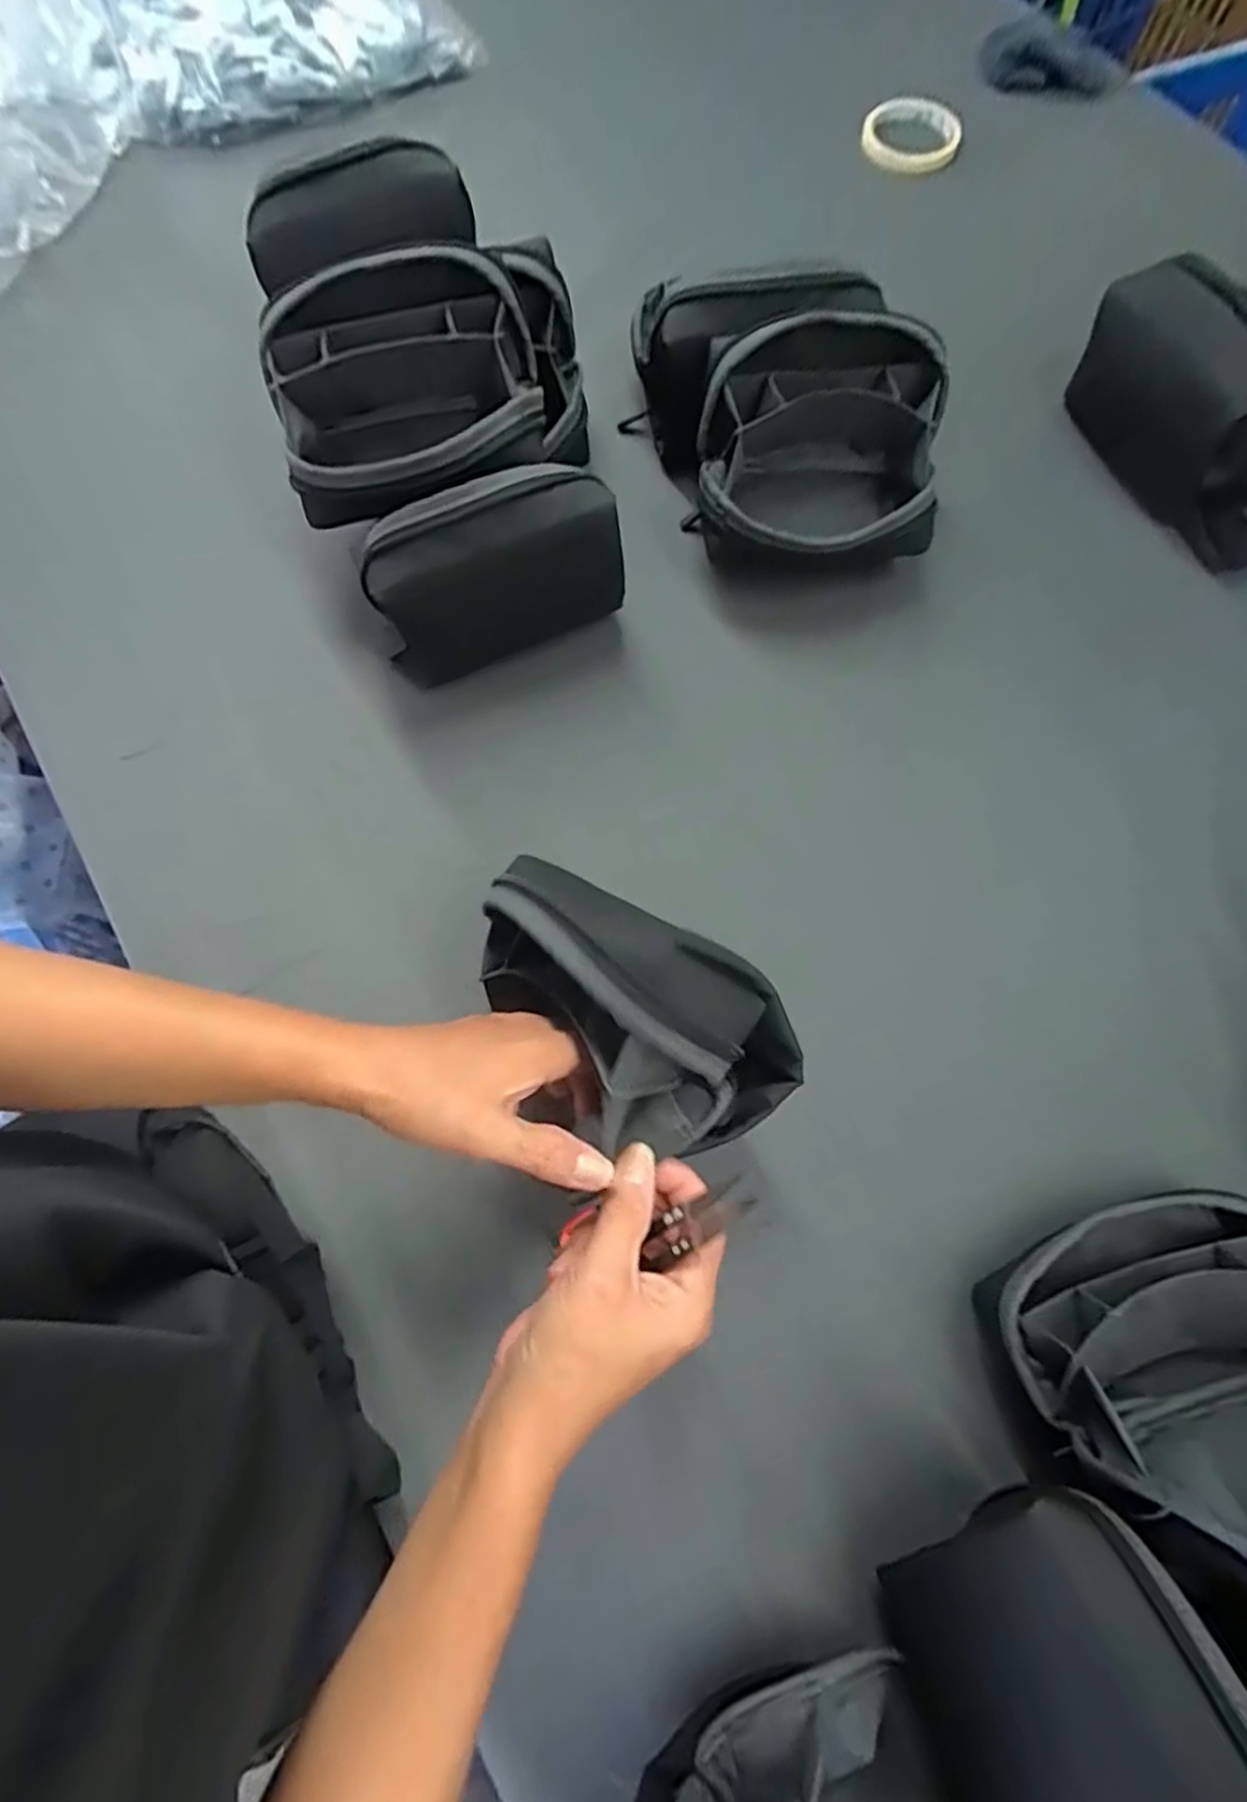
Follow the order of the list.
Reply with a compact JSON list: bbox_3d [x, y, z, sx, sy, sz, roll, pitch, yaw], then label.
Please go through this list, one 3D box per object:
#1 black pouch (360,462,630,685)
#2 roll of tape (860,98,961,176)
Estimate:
[{"bbox_3d":[-0.085,-0.208,0.459,0.166,0.127,0.051,-18,72,-4],"label":"black pouch"},{"bbox_3d":[0.279,-0.745,0.686,0.092,0.014,0.088,0,72,1],"label":"roll of tape"}]

